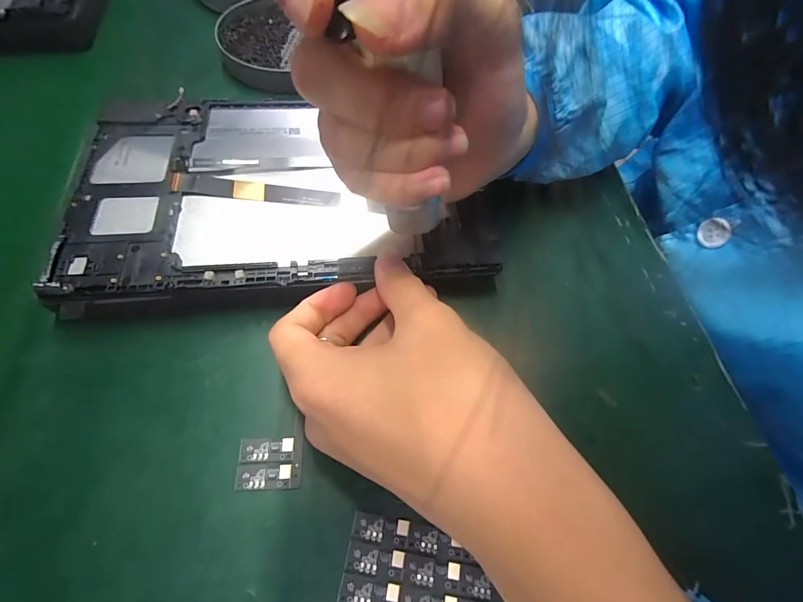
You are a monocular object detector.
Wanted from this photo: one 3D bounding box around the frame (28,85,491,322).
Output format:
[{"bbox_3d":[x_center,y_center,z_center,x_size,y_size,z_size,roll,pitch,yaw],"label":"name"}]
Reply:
[{"bbox_3d":[-0.075,-0.068,0.238,0.234,0.026,0.152,-5,64,-6],"label":"frame"}]

